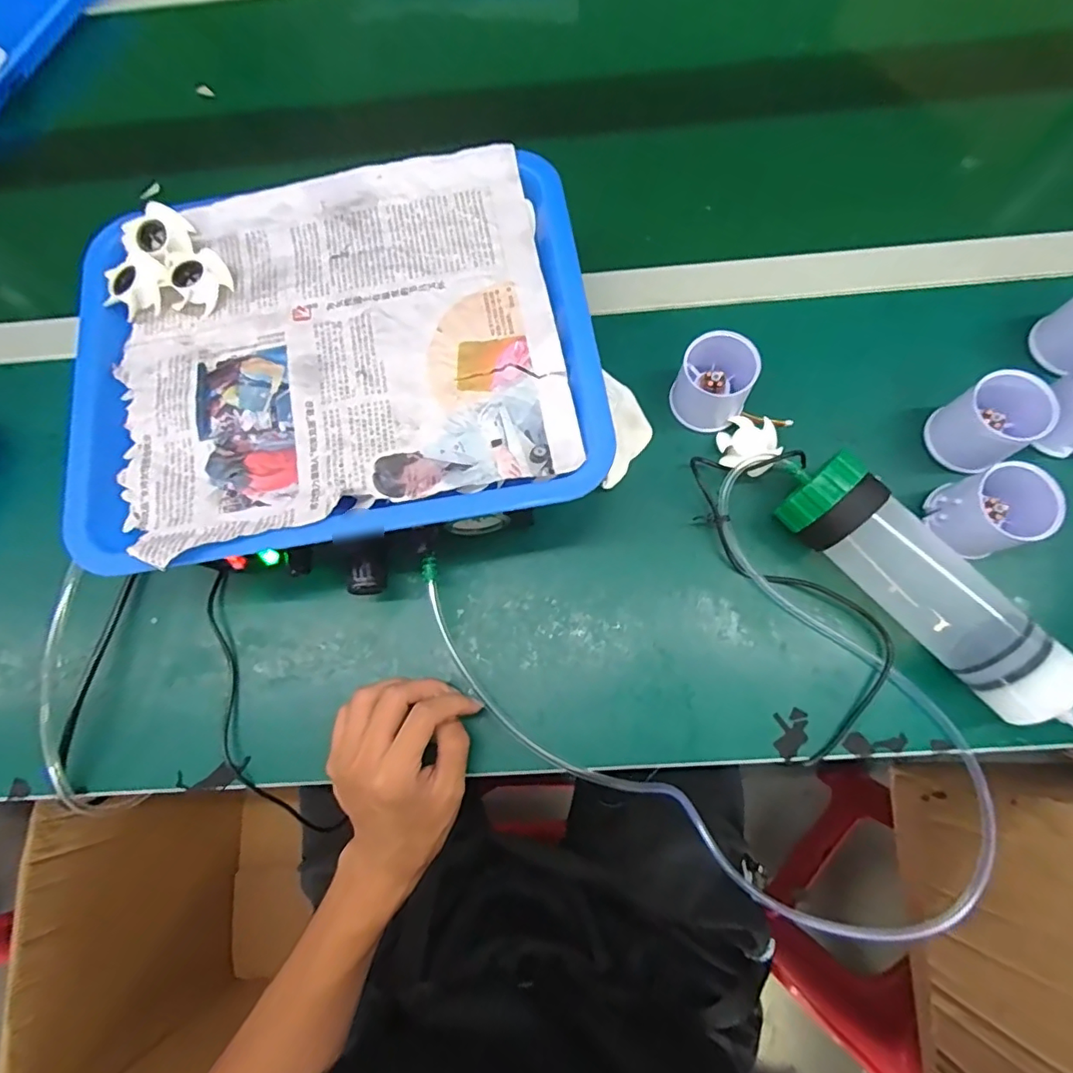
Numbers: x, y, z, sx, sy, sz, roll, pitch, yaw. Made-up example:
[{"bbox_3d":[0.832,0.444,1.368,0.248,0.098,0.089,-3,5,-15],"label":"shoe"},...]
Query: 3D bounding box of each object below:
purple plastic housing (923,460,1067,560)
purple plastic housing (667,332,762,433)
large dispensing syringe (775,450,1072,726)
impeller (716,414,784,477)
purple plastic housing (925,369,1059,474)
[{"bbox_3d":[0.303,-0.018,0.363,0.049,0.045,0.054,-21,76,-3],"label":"purple plastic housing"},{"bbox_3d":[0.129,-0.113,0.401,0.053,0.052,0.051,30,79,9],"label":"purple plastic housing"},{"bbox_3d":[0.252,0.032,0.354,0.061,0.060,0.210,-44,78,-9],"label":"large dispensing syringe"},{"bbox_3d":[0.158,-0.069,0.408,0.043,0.015,0.041,0,76,2],"label":"impeller"},{"bbox_3d":[0.312,-0.077,0.381,0.048,0.058,0.052,0,76,2],"label":"purple plastic housing"}]

